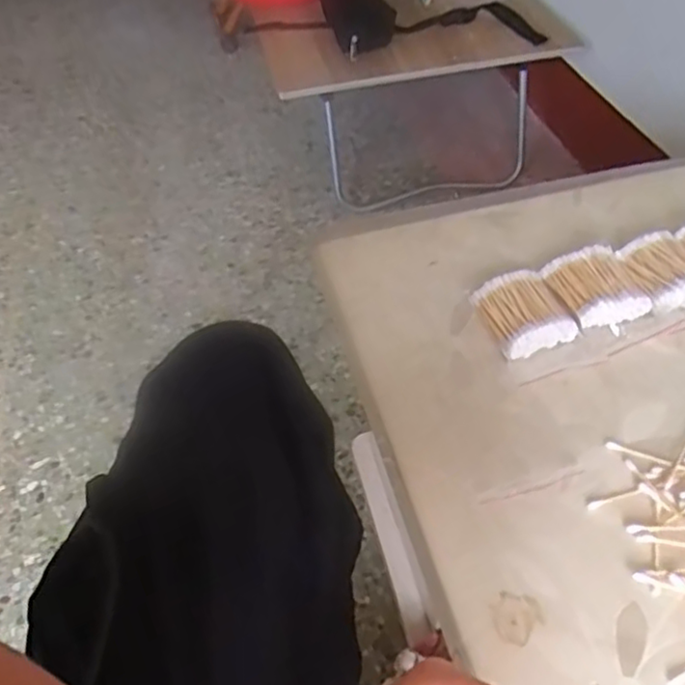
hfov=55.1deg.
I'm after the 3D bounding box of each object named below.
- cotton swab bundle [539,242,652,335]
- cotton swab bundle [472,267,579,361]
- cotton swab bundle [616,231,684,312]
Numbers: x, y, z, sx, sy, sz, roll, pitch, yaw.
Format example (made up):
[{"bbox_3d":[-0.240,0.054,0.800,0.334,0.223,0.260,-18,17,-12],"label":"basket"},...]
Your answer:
[{"bbox_3d":[0.216,-0.047,0.559,0.066,0.030,0.076,-16,50,-11],"label":"cotton swab bundle"},{"bbox_3d":[0.151,-0.026,0.546,0.070,0.026,0.071,-20,50,-14],"label":"cotton swab bundle"},{"bbox_3d":[0.278,-0.060,0.569,0.066,0.024,0.076,-16,50,-10],"label":"cotton swab bundle"}]

